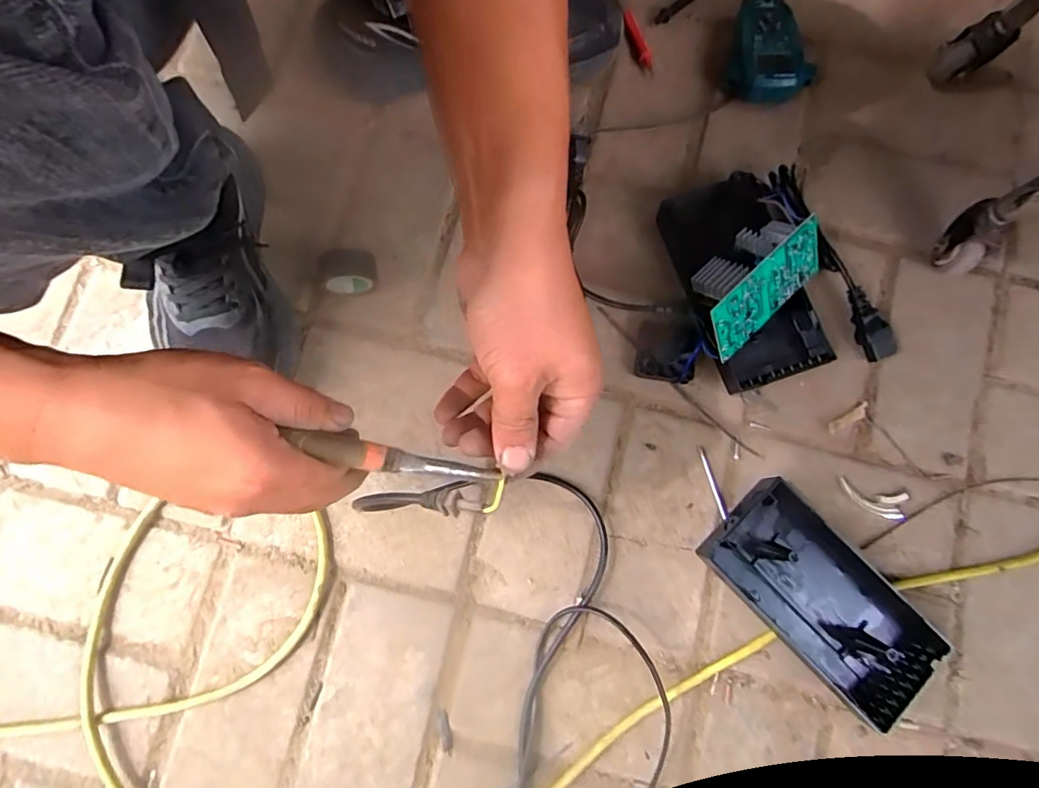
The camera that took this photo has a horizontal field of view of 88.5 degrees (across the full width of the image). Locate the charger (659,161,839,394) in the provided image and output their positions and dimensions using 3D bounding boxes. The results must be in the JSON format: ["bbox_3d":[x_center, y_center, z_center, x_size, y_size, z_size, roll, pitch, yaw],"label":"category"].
[{"bbox_3d":[0.194,-0.104,0.450,0.108,0.075,0.181,-9,80,-3],"label":"charger"}]

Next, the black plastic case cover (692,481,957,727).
[{"bbox_3d":[0.234,0.158,0.421,0.181,0.038,0.089,45,82,7],"label":"black plastic case cover"}]

